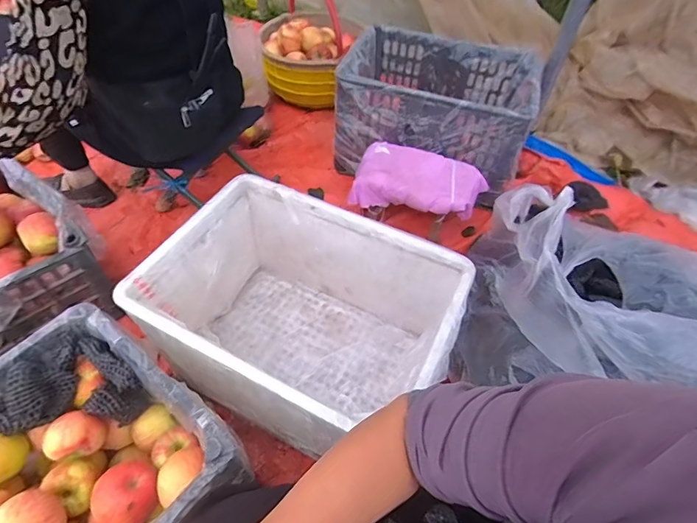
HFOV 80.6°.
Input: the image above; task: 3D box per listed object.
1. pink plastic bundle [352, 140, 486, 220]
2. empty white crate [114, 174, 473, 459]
[{"bbox_3d":[0.176,-0.190,1.008,0.316,0.086,0.152,15,52,7],"label":"pink plastic bundle"},{"bbox_3d":[-0.086,0.113,0.758,0.480,0.291,0.342,24,54,14],"label":"empty white crate"}]

